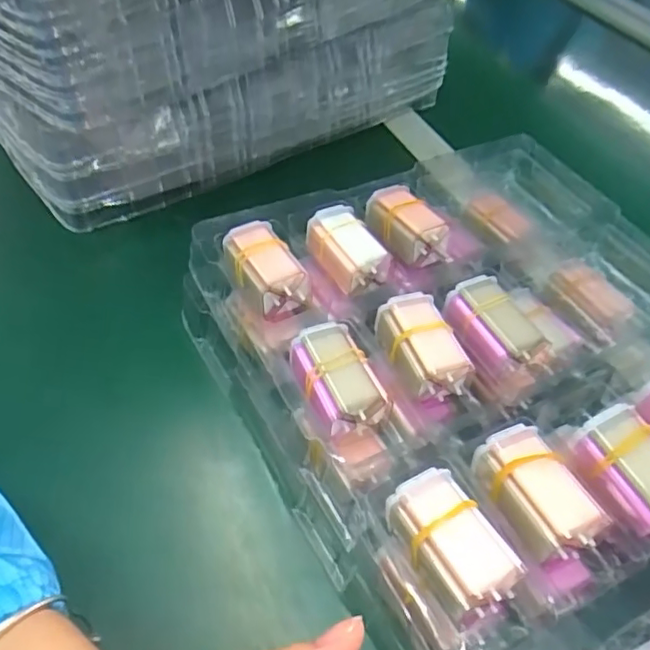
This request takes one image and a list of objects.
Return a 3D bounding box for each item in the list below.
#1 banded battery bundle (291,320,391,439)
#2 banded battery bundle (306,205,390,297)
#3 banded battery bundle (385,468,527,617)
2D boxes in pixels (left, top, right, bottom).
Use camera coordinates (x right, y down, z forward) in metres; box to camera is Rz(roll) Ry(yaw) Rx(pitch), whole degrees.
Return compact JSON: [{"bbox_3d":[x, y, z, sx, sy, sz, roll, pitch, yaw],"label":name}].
[{"bbox_3d":[0.006,0.033,0.328,0.036,0.036,0.058,-15,52,-17],"label":"banded battery bundle"},{"bbox_3d":[0.015,-0.050,0.394,0.033,0.031,0.060,-21,54,-21],"label":"banded battery bundle"},{"bbox_3d":[0.056,0.102,0.270,0.035,0.039,0.059,-21,54,-21],"label":"banded battery bundle"}]

